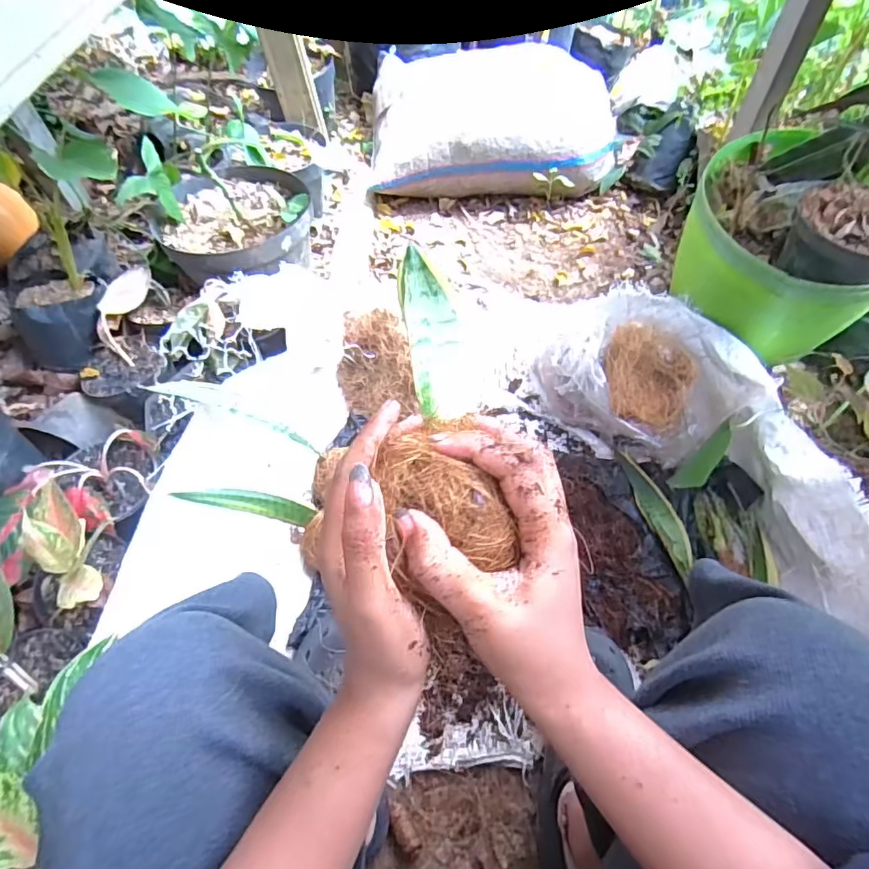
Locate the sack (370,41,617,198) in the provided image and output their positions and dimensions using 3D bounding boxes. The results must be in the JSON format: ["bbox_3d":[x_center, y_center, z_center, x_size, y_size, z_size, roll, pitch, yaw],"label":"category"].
[{"bbox_3d":[0.137,-0.756,1.262,0.570,0.201,0.337,-5,57,0],"label":"sack"}]

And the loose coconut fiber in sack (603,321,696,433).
[{"bbox_3d":[0.348,-0.105,0.841,0.149,0.117,0.164,21,61,15],"label":"loose coconut fiber in sack"}]

